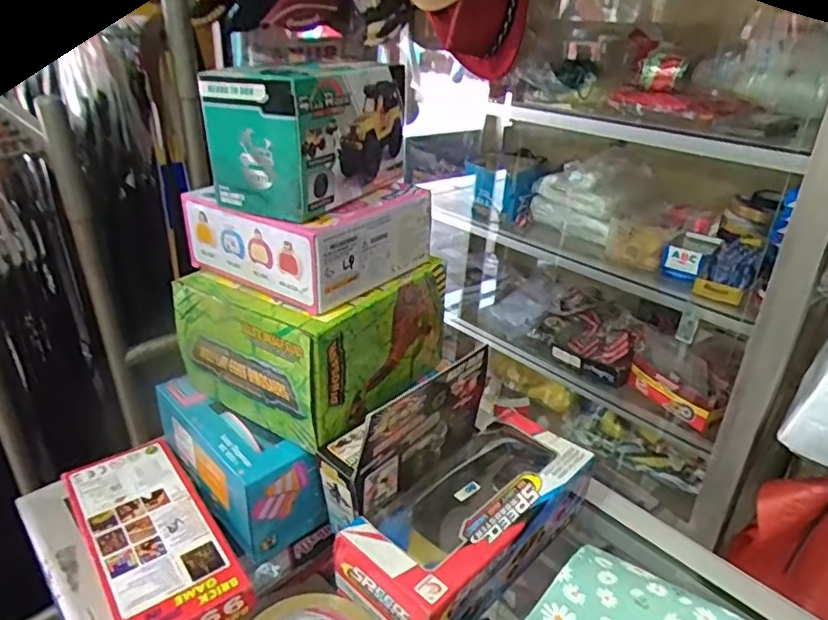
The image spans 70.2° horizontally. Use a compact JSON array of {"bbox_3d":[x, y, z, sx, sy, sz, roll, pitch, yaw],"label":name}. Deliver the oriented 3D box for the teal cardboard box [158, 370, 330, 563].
[{"bbox_3d":[-0.144,0.115,0.476,0.068,0.083,0.159,-22,36,-36],"label":"teal cardboard box"}]

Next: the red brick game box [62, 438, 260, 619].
[{"bbox_3d":[-0.190,0.166,0.441,0.090,0.024,0.188,-20,35,-33],"label":"red brick game box"}]

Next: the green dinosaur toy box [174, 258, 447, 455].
[{"bbox_3d":[-0.080,0.011,0.483,0.141,0.098,0.162,20,34,30],"label":"green dinosaur toy box"}]

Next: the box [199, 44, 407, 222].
[{"bbox_3d":[-0.075,-0.132,0.426,0.083,0.092,0.138,17,32,26],"label":"box"}]

